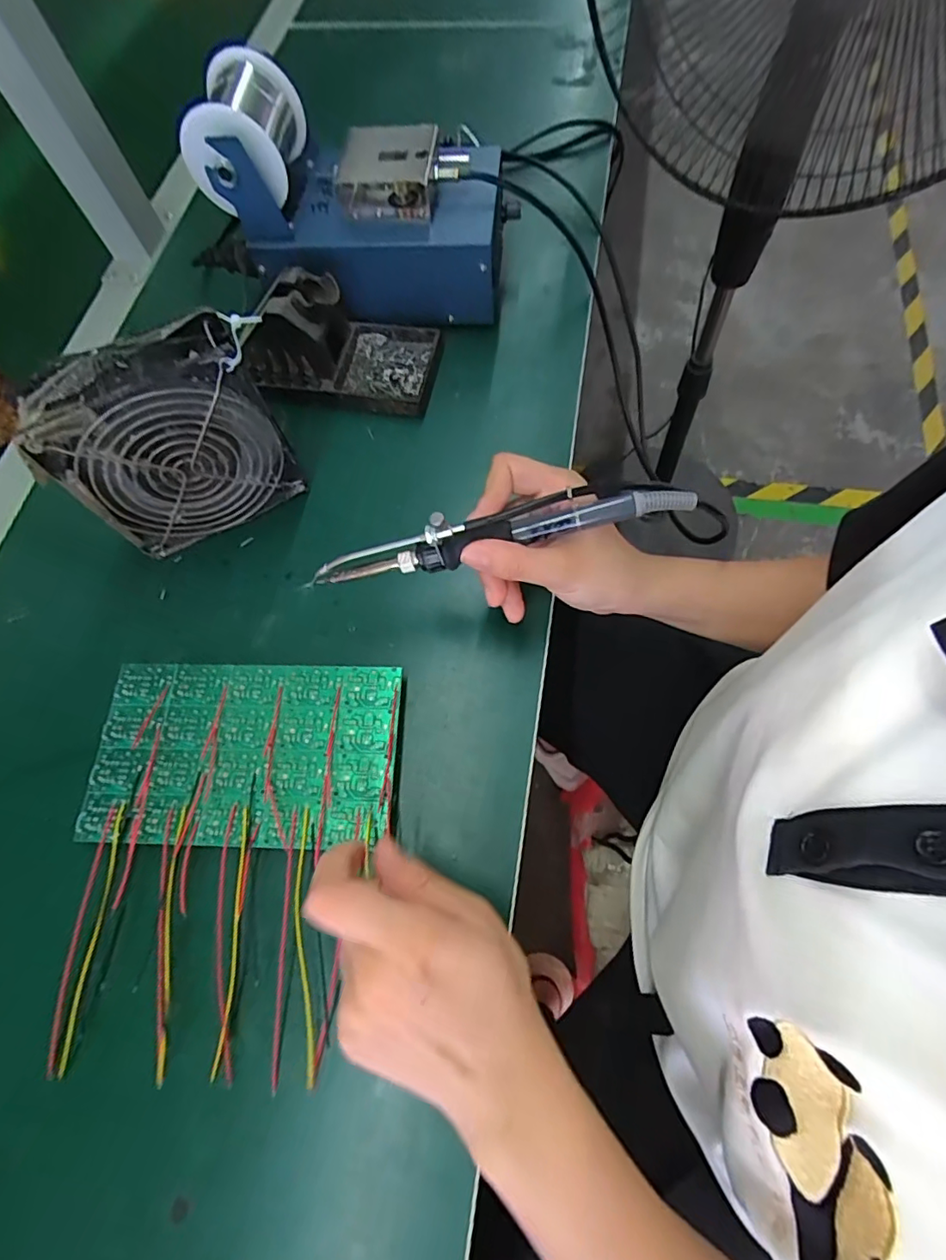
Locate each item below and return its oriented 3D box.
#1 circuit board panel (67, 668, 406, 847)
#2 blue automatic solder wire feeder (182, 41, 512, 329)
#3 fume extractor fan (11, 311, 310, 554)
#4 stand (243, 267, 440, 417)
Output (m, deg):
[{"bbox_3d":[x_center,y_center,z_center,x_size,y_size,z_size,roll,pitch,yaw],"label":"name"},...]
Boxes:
[{"bbox_3d":[-0.131,0.070,0.319,0.170,0.015,0.101,1,68,5],"label":"circuit board panel"},{"bbox_3d":[-0.080,-0.312,0.405,0.204,0.123,0.101,8,69,8],"label":"blue automatic solder wire feeder"},{"bbox_3d":[-0.178,-0.114,0.340,0.125,0.117,0.047,-25,68,-6],"label":"fume extractor fan"},{"bbox_3d":[-0.096,-0.218,0.404,0.136,0.064,0.080,11,69,9],"label":"stand"}]

